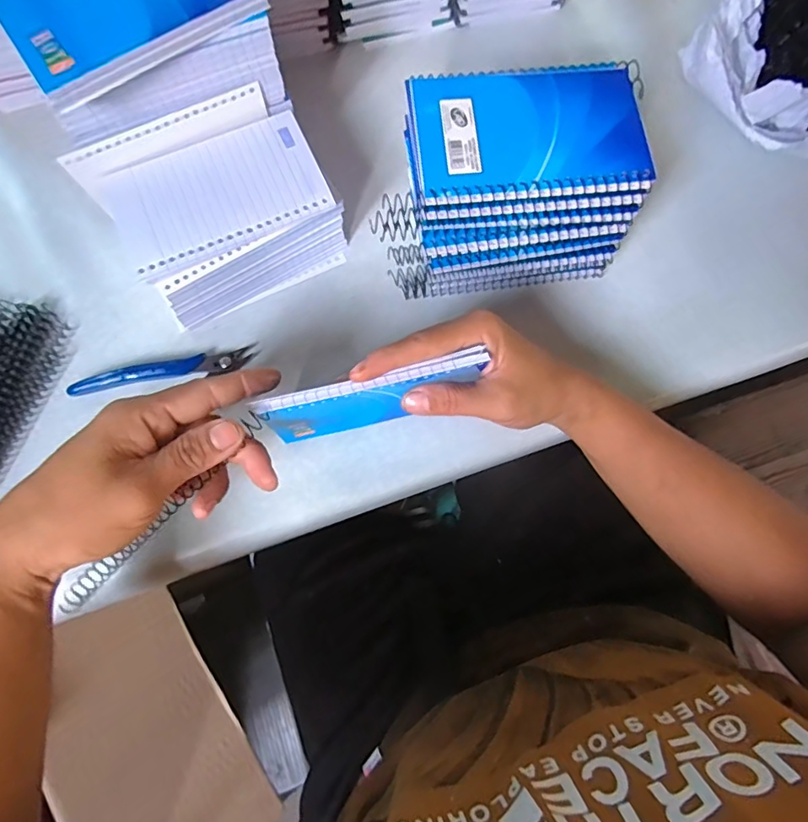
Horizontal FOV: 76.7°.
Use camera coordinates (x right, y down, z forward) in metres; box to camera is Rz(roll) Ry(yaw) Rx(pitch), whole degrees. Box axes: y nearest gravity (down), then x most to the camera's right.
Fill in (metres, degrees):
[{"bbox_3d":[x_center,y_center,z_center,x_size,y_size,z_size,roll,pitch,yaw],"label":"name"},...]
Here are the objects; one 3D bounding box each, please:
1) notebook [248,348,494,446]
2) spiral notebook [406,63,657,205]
[{"bbox_3d":[-0.018,-0.004,0.309,0.126,0.081,0.013,-13,78,-4],"label":"notebook"},{"bbox_3d":[0.071,-0.165,0.295,0.130,0.009,0.091,-4,77,-2],"label":"spiral notebook"}]

